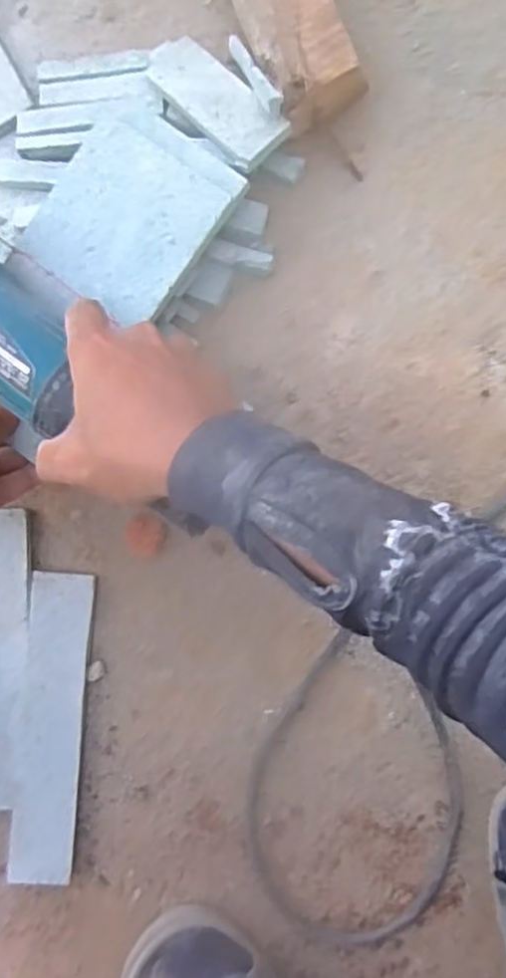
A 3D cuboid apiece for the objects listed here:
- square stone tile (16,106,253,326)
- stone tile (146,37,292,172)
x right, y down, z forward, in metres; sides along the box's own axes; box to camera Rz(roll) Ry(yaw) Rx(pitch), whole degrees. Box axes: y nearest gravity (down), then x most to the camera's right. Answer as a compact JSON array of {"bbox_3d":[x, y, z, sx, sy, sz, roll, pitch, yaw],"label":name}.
[{"bbox_3d":[-0.074,-0.169,0.449,0.100,0.016,0.117,38,98,9],"label":"square stone tile"},{"bbox_3d":[-0.026,-0.244,0.458,0.040,0.007,0.106,-42,75,1],"label":"stone tile"}]

